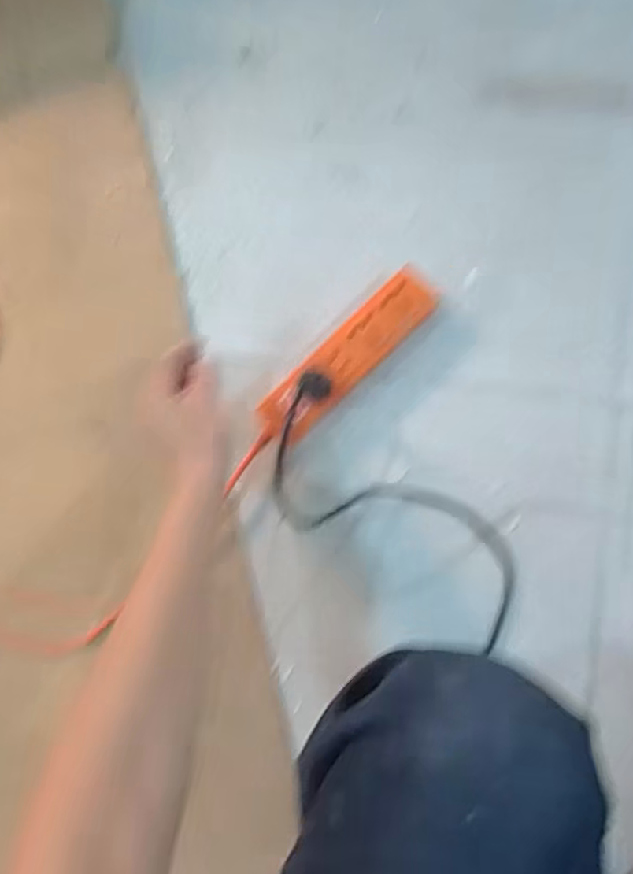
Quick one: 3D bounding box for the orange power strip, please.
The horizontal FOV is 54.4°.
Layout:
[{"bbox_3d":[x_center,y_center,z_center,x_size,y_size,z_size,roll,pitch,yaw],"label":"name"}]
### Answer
[{"bbox_3d":[0.033,-0.084,0.637,0.224,0.026,0.054,-44,81,3],"label":"orange power strip"}]

